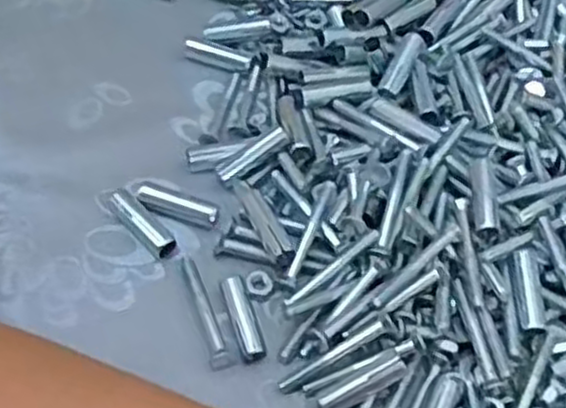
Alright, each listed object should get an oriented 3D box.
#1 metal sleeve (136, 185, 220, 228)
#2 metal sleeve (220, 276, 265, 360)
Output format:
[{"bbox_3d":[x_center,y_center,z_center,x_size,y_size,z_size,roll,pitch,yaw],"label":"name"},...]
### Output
[{"bbox_3d":[-0.050,0.001,0.373,0.040,0.008,0.012,18,54,4],"label":"metal sleeve"},{"bbox_3d":[-0.018,0.050,0.343,0.011,0.008,0.040,-11,57,-16],"label":"metal sleeve"}]

